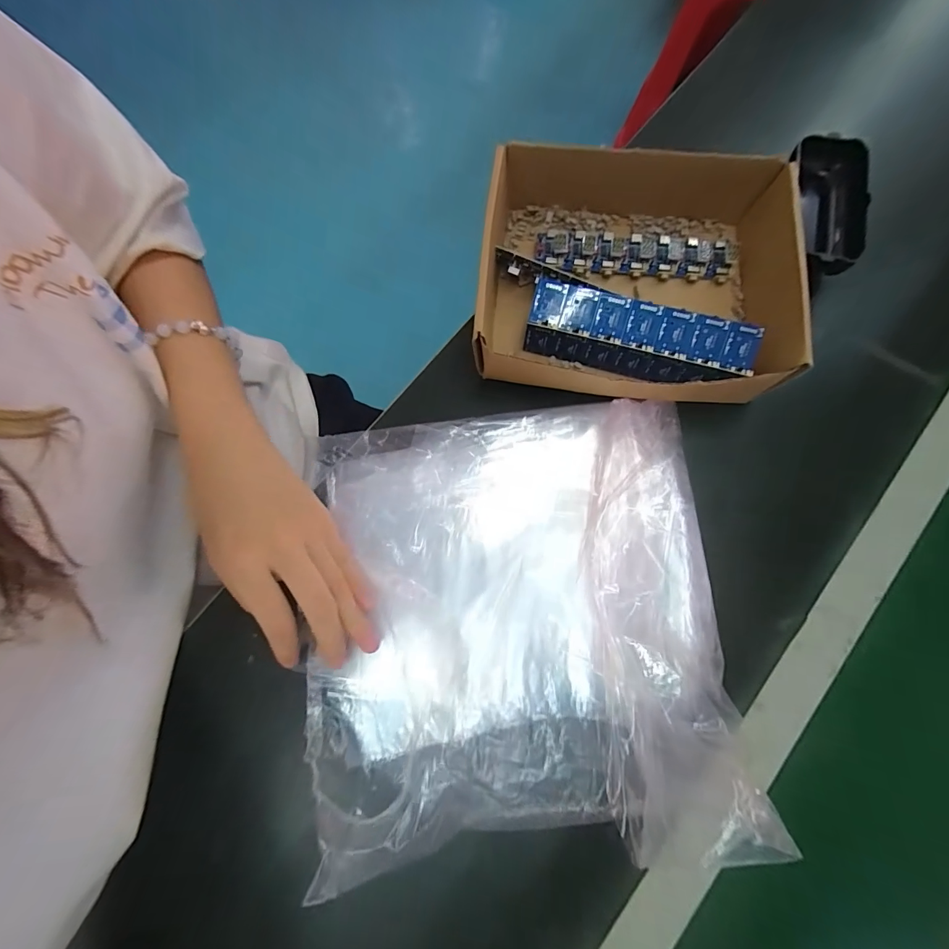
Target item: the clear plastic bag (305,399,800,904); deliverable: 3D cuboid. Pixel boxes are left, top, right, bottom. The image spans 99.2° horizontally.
[{"bbox_3d":[0.022,0.081,0.253,0.239,0.027,0.248,-6,75,5],"label":"clear plastic bag"}]

